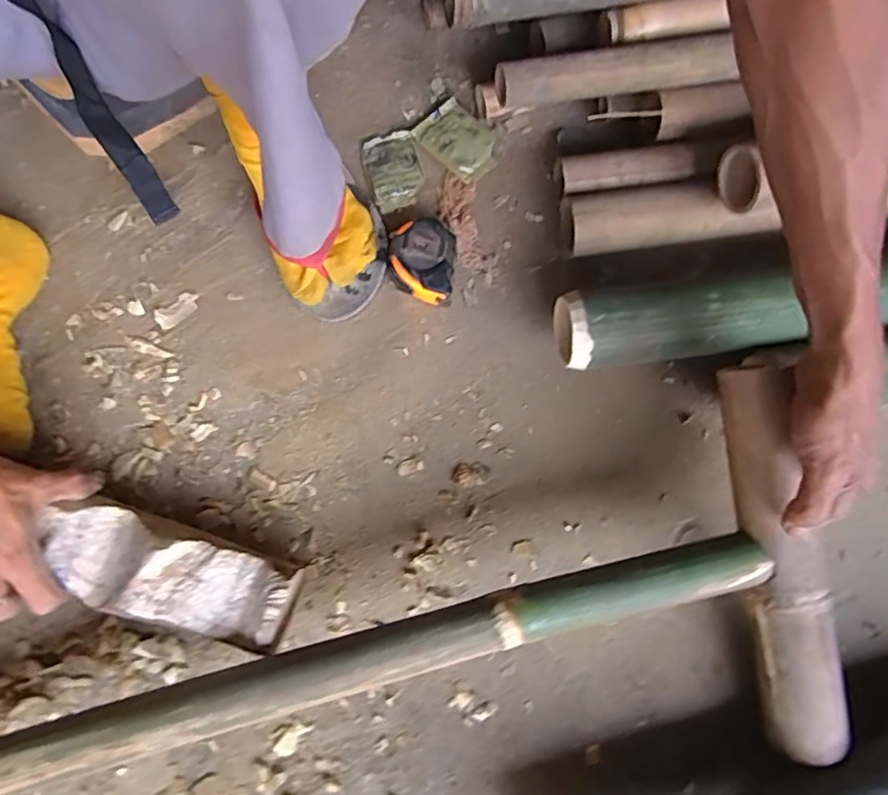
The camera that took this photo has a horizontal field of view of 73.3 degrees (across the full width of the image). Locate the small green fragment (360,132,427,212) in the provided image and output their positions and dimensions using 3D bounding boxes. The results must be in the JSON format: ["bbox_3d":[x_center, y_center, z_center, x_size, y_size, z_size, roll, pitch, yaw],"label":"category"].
[{"bbox_3d":[-0.048,-0.218,0.571,0.053,0.006,0.078,-18,77,-4],"label":"small green fragment"}]

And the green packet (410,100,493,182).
[{"bbox_3d":[0.012,-0.249,0.576,0.052,0.013,0.078,-43,80,-9],"label":"green packet"}]

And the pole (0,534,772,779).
[{"bbox_3d":[-0.160,0.206,0.398,0.773,0.033,0.039,-14,77,-4],"label":"pole"}]

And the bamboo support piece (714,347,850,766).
[{"bbox_3d":[0.231,0.108,0.406,0.046,0.038,0.274,-11,93,-2],"label":"bamboo support piece"}]

